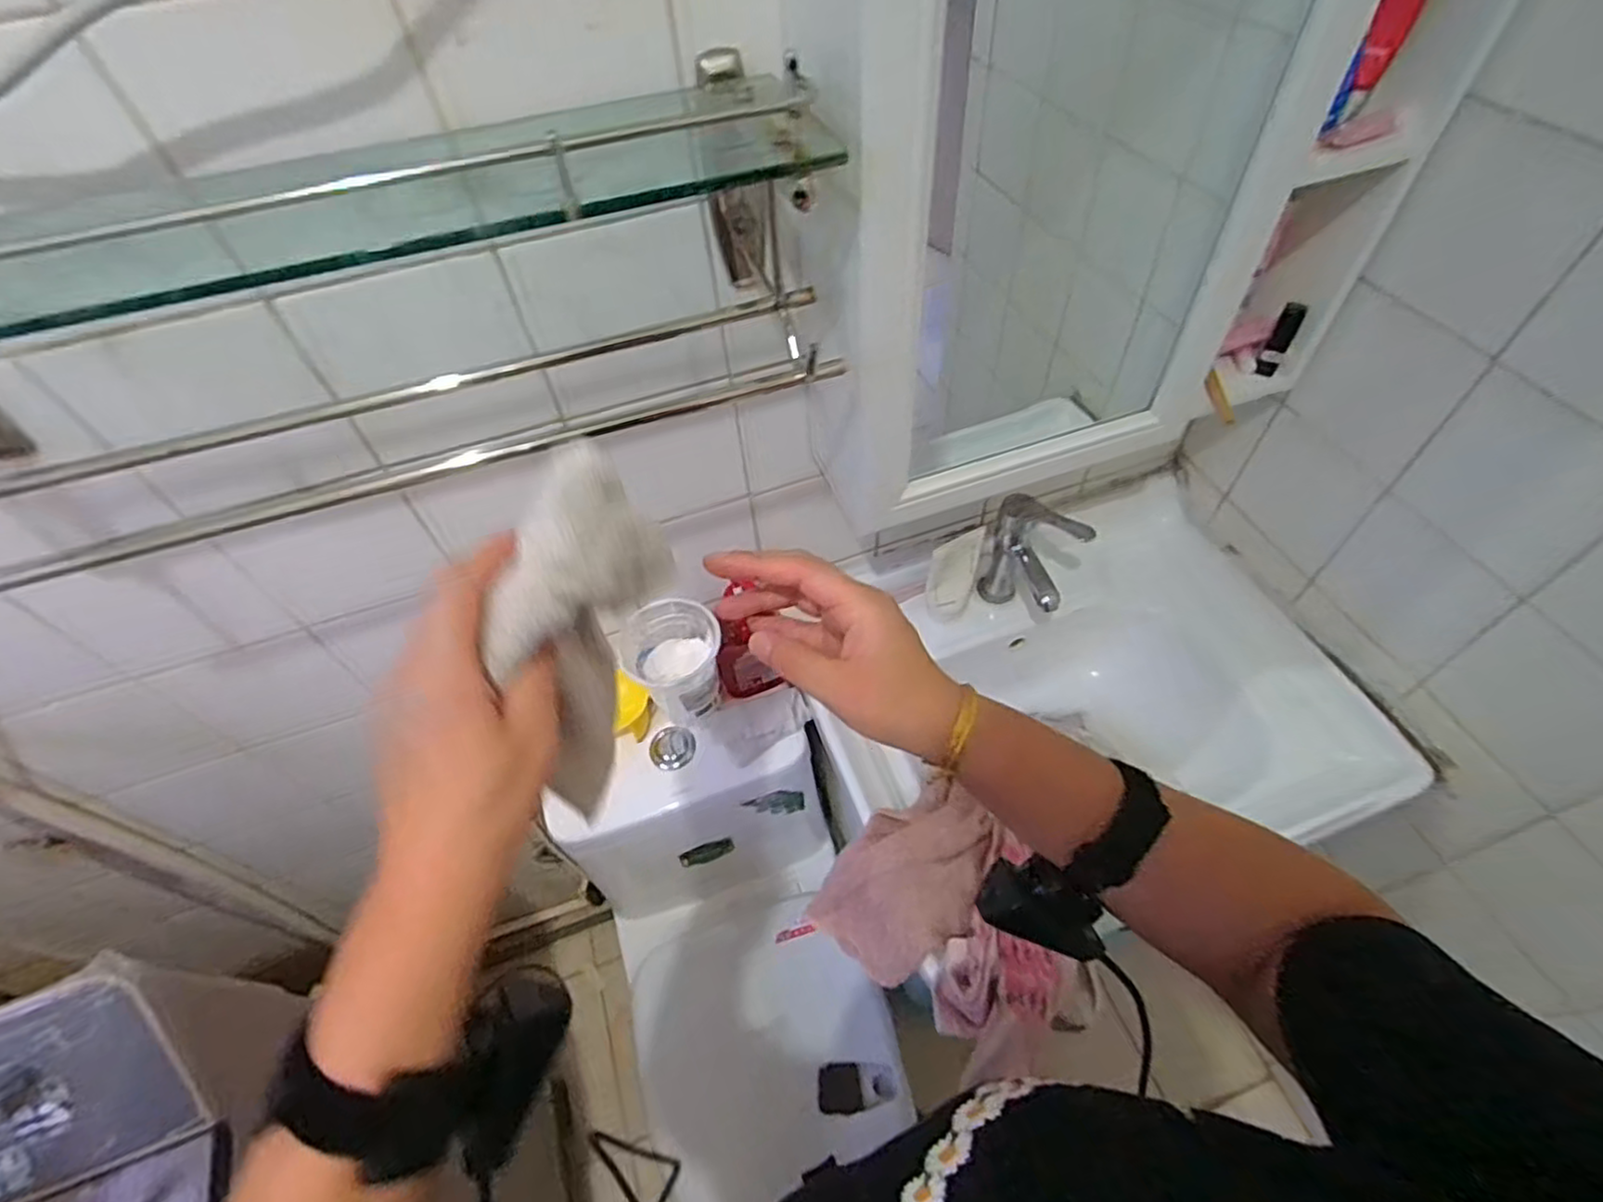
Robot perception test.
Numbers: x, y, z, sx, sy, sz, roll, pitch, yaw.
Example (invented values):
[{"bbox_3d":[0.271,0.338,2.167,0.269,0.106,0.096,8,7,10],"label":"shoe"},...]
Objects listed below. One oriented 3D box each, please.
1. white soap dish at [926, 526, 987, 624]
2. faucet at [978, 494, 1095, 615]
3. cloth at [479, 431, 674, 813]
[{"bbox_3d":[0.197,-0.031,0.912,0.078,0.126,0.020,-20,45,-12],"label":"white soap dish"},{"bbox_3d":[0.294,-0.039,0.892,0.065,0.174,0.134,-16,54,-10],"label":"faucet"},{"bbox_3d":[-0.102,0.020,0.336,0.084,0.202,0.055,-19,53,-30],"label":"cloth"}]

